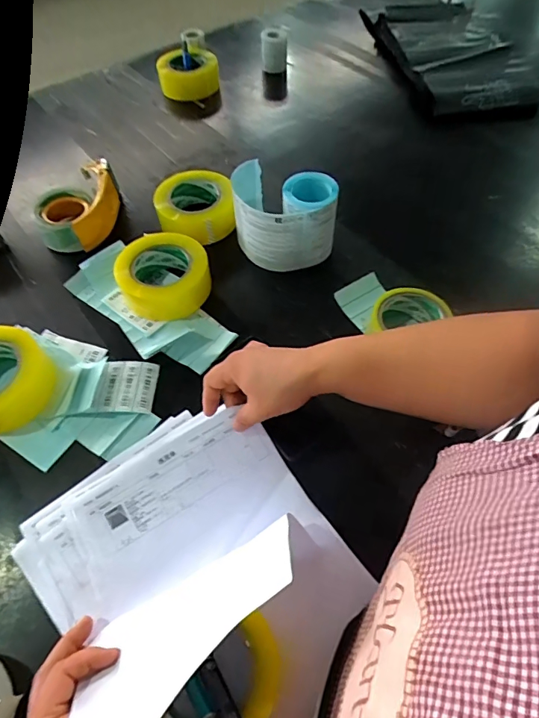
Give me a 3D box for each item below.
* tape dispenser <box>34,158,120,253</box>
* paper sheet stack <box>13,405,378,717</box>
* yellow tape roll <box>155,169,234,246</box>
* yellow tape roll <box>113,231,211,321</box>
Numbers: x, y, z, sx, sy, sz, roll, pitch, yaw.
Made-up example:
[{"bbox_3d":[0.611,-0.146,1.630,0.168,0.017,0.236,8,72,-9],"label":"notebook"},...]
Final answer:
[{"bbox_3d":[-0.301,-0.246,0.702,0.108,0.059,0.156,7,57,6],"label":"tape dispenser"},{"bbox_3d":[-0.067,0.176,0.384,0.258,0.147,0.315,-34,62,-22],"label":"paper sheet stack"},{"bbox_3d":[-0.119,-0.245,0.696,0.120,0.065,0.131,-1,56,1],"label":"yellow tape roll"},{"bbox_3d":[-0.148,-0.119,0.616,0.128,0.053,0.111,-22,58,-13],"label":"yellow tape roll"}]

